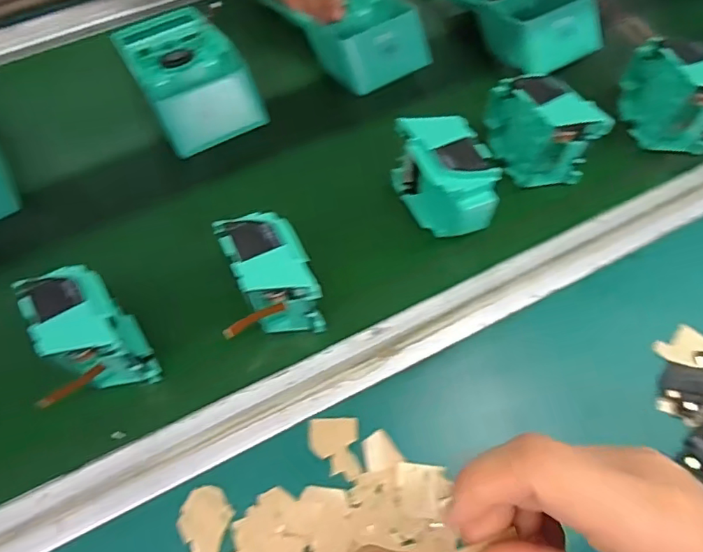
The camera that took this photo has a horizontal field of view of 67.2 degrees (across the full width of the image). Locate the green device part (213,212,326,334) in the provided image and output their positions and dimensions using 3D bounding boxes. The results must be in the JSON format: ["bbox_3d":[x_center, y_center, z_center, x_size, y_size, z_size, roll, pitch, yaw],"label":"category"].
[{"bbox_3d":[-0.053,0.001,0.355,0.043,0.071,0.074,-23,66,-12],"label":"green device part"}]

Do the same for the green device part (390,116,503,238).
[{"bbox_3d":[0.067,-0.069,0.387,0.045,0.073,0.083,-20,65,-11],"label":"green device part"}]

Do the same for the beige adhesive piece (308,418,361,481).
[{"bbox_3d":[-0.011,0.110,0.337,0.031,0.004,0.036,-6,68,5],"label":"beige adhesive piece"}]

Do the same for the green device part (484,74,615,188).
[{"bbox_3d":[0.144,-0.115,0.411,0.044,0.070,0.083,-28,67,-14],"label":"green device part"}]

